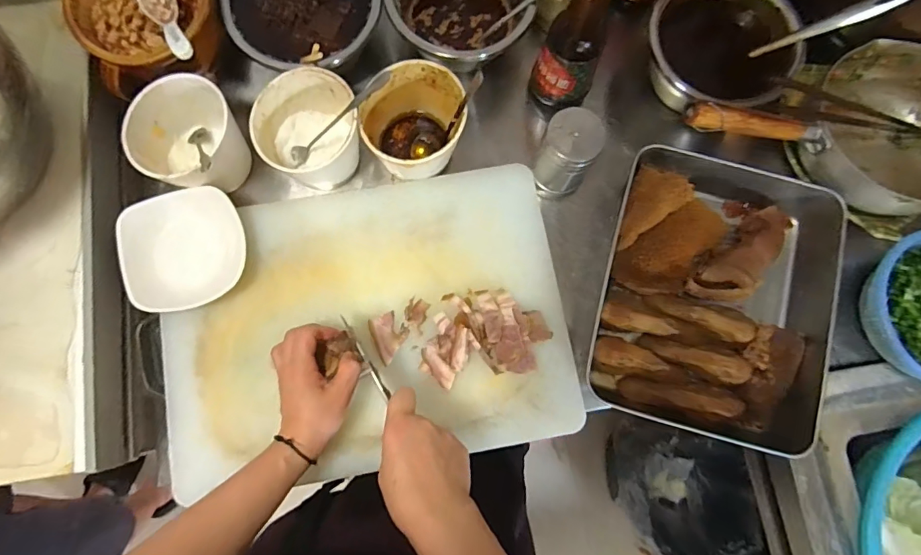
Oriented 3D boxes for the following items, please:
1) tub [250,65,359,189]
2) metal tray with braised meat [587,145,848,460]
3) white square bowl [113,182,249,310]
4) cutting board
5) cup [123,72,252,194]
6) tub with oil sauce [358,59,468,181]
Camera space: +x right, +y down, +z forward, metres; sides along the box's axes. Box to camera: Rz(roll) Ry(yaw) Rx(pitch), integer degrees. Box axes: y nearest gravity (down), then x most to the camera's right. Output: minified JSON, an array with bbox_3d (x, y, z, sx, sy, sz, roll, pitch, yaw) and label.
[{"bbox_3d":[-0.167,-0.161,0.549,0.116,0.090,0.101,-36,82,-7],"label":"tub"},{"bbox_3d":[0.285,0.014,0.551,0.248,0.066,0.314,15,79,2],"label":"metal tray with braised meat"},{"bbox_3d":[-0.300,-0.030,0.529,0.128,0.037,0.119,-17,80,-4],"label":"white square bowl"},{"bbox_3d":[-0.100,0.049,0.532,0.430,0.024,0.307,-11,80,-3],"label":"cutting board"},{"bbox_3d":[-0.300,-0.151,0.549,0.110,0.099,0.114,0,79,-1],"label":"cup"},{"bbox_3d":[-0.054,-0.175,0.553,0.112,0.094,0.103,0,79,-1],"label":"tub with oil sauce"}]

